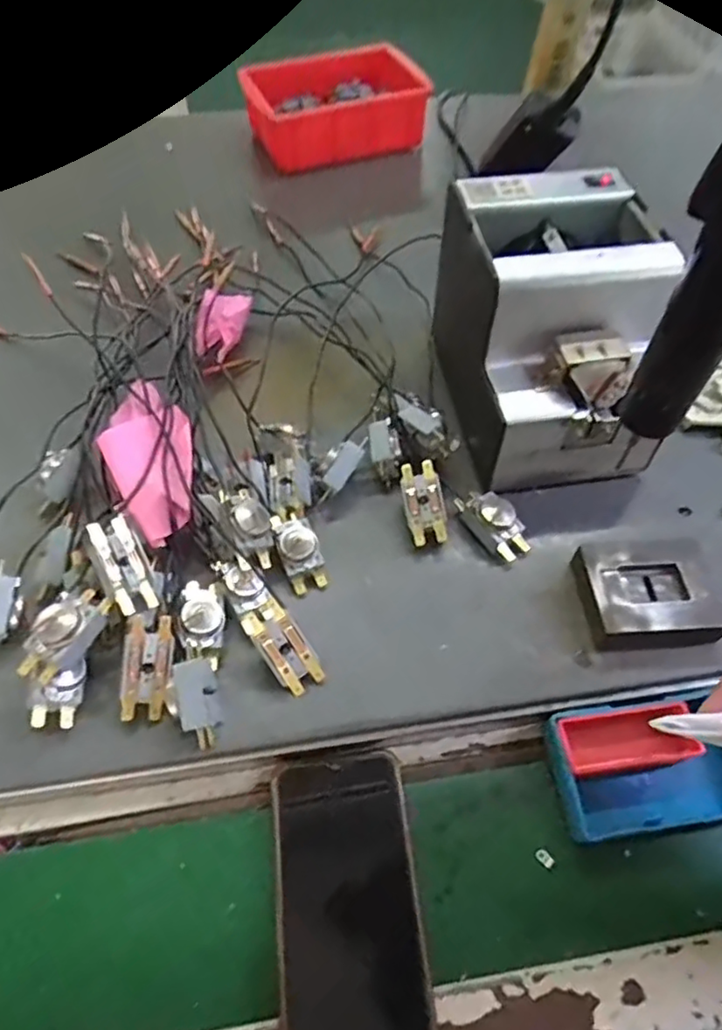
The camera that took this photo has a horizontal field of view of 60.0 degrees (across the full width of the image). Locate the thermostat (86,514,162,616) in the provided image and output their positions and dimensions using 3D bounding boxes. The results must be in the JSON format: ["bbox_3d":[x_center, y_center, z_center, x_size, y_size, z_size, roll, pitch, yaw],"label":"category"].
[{"bbox_3d":[-0.146,0.030,0.386,0.025,0.013,0.061,-23,77,-15],"label":"thermostat"}]

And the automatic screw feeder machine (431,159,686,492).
[{"bbox_3d":[0.139,-0.133,0.459,0.124,0.141,0.178,-7,57,-5],"label":"automatic screw feeder machine"}]

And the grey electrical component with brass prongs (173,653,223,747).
[{"bbox_3d":[-0.093,0.107,0.360,0.021,0.022,0.050,-13,91,-9],"label":"grey electrical component with brass prongs"}]

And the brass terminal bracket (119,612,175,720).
[{"bbox_3d":[-0.128,0.091,0.374,0.027,0.010,0.059,3,80,1],"label":"brass terminal bracket"}]

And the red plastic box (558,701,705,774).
[{"bbox_3d":[0.162,0.141,0.390,0.081,0.033,0.030,-5,57,-4],"label":"red plastic box"}]

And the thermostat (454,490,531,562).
[{"bbox_3d":[0.094,0.004,0.444,0.028,0.020,0.057,-30,62,-18],"label":"thermostat"}]

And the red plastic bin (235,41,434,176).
[{"bbox_3d":[-0.031,-0.483,0.747,0.197,0.066,0.132,-19,59,-13],"label":"red plastic bin"}]

